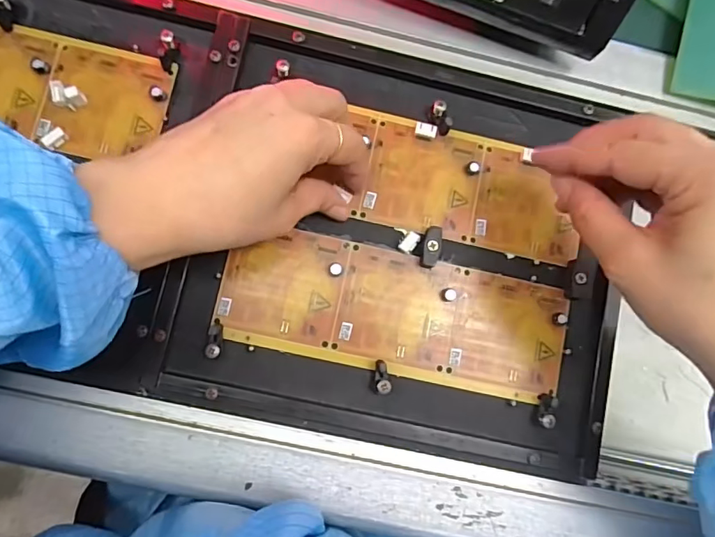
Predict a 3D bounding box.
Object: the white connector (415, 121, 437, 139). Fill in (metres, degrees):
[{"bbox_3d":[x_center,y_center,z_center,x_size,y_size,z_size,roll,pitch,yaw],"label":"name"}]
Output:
[{"bbox_3d":[0.044,-0.087,0.318,0.013,0.006,0.008,8,84,-3],"label":"white connector"}]

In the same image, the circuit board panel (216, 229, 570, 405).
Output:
[{"bbox_3d":[0.025,0.027,0.306,0.208,0.004,0.071,12,83,-3],"label":"circuit board panel"}]

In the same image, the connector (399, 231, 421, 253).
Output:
[{"bbox_3d":[0.032,-0.016,0.310,0.009,0.004,0.013,37,83,0],"label":"connector"}]

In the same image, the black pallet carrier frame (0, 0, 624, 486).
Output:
[{"bbox_3d":[-0.095,-0.042,0.298,0.522,0.017,0.232,14,82,-4],"label":"black pallet carrier frame"}]

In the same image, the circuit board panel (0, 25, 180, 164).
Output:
[{"bbox_3d":[-0.219,-0.114,0.294,0.204,0.008,0.068,12,84,-3],"label":"circuit board panel"}]

